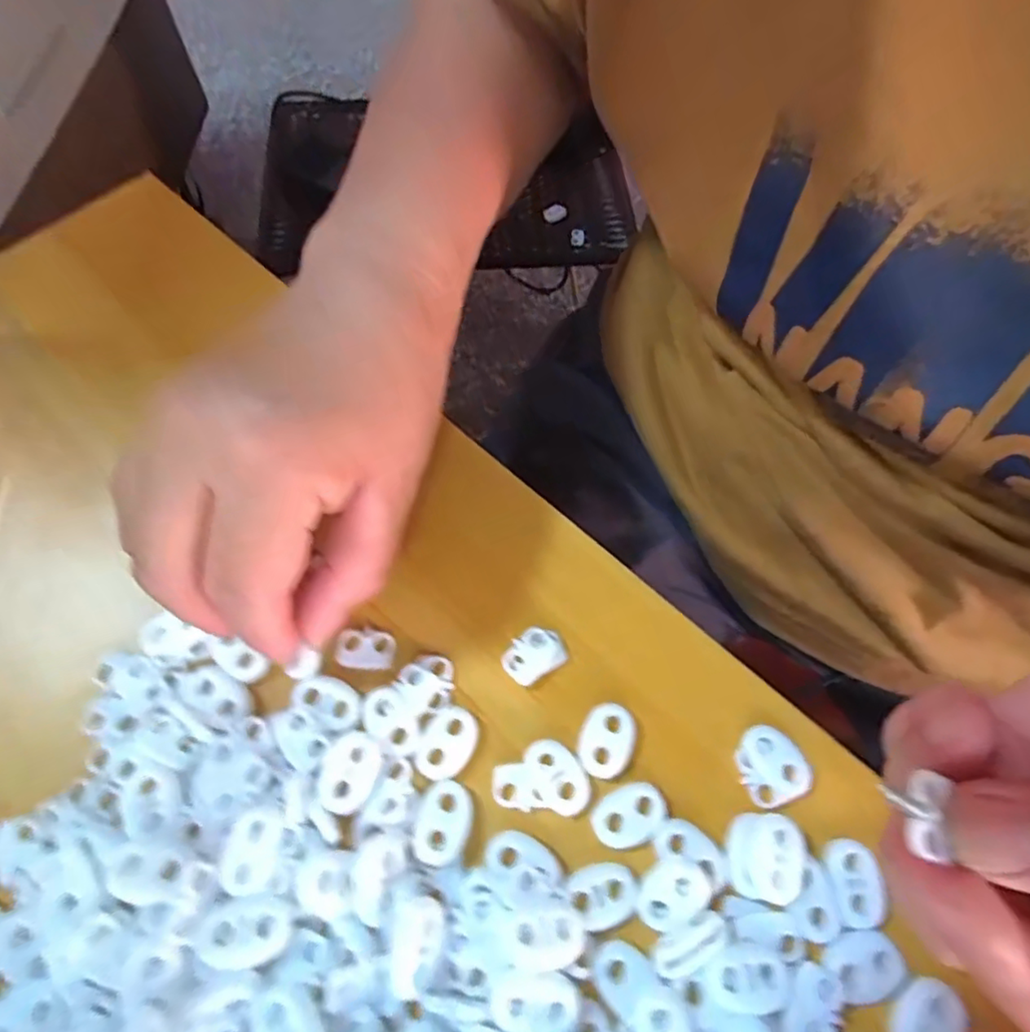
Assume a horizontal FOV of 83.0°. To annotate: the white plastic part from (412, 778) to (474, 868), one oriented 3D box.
[{"bbox_3d":[-0.021,0.089,0.170,0.015,0.004,0.022,18,67,7],"label":"white plastic part"}]

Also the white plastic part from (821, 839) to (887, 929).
[{"bbox_3d":[0.098,0.105,0.167,0.013,0.006,0.021,-7,67,-4],"label":"white plastic part"}]

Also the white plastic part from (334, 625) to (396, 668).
[{"bbox_3d":[-0.050,0.043,0.193,0.019,0.004,0.013,0,66,0],"label":"white plastic part"}]

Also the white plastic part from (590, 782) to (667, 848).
[{"bbox_3d":[0.034,0.088,0.172,0.023,0.004,0.015,-22,68,-10],"label":"white plastic part"}]

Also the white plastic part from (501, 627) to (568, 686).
[{"bbox_3d":[0.006,0.046,0.194,0.021,0.004,0.015,-29,70,-12],"label":"white plastic part"}]

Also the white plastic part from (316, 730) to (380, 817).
[{"bbox_3d":[-0.049,0.076,0.172,0.016,0.007,0.022,11,67,5],"label":"white plastic part"}]

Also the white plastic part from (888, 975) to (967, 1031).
[{"bbox_3d":[0.108,0.133,0.154,0.022,0.011,0.009,-36,71,-15],"label":"white plastic part"}]

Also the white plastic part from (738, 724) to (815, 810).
[{"bbox_3d":[0.079,0.077,0.179,0.020,0.004,0.022,0,66,0],"label":"white plastic part"}]

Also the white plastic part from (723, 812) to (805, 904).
[{"bbox_3d":[0.071,0.097,0.166,0.019,0.012,0.022,9,67,3],"label":"white plastic part"}]

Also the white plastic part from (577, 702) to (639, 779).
[{"bbox_3d":[0.029,0.070,0.181,0.017,0.004,0.022,25,69,10],"label":"white plastic part"}]

